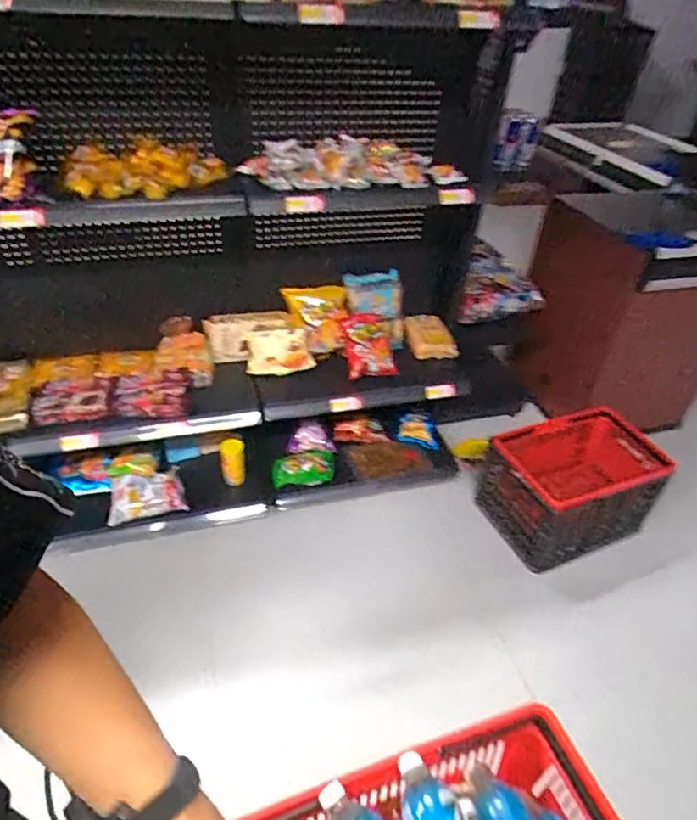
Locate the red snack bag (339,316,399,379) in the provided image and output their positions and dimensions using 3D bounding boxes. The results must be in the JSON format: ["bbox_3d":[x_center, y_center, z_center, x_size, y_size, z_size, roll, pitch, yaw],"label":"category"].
[{"bbox_3d":[0.057,-0.205,1.812,0.146,0.060,0.217,-15,84,2],"label":"red snack bag"}]

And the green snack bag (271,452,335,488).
[{"bbox_3d":[-0.150,0.191,1.867,0.200,0.068,0.115,0,39,-5],"label":"green snack bag"}]

